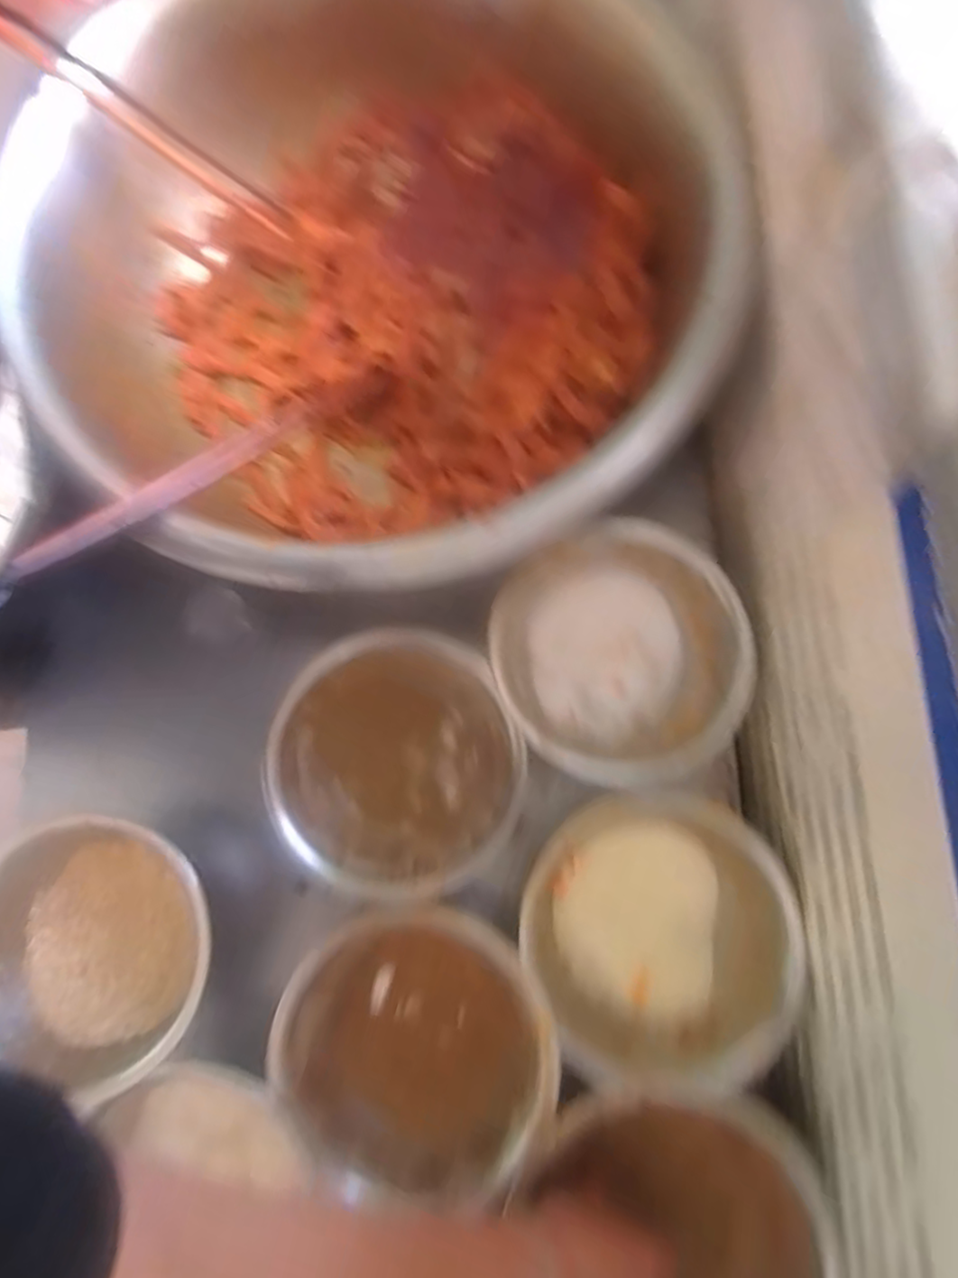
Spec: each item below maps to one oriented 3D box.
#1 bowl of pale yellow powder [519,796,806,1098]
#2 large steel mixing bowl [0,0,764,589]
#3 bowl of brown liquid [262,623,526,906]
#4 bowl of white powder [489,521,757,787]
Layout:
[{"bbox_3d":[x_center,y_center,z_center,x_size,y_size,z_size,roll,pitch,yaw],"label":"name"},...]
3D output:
[{"bbox_3d":[0.127,0.209,0.487,0.171,0.079,0.169,0,79,2],"label":"bowl of pale yellow powder"},{"bbox_3d":[-0.095,-0.315,0.581,0.557,0.154,0.502,-27,79,-4],"label":"large steel mixing bowl"},{"bbox_3d":[-0.058,0.095,0.526,0.173,0.088,0.179,0,79,2],"label":"bowl of brown liquid"},{"bbox_3d":[0.106,0.015,0.531,0.179,0.082,0.177,0,79,2],"label":"bowl of white powder"}]

